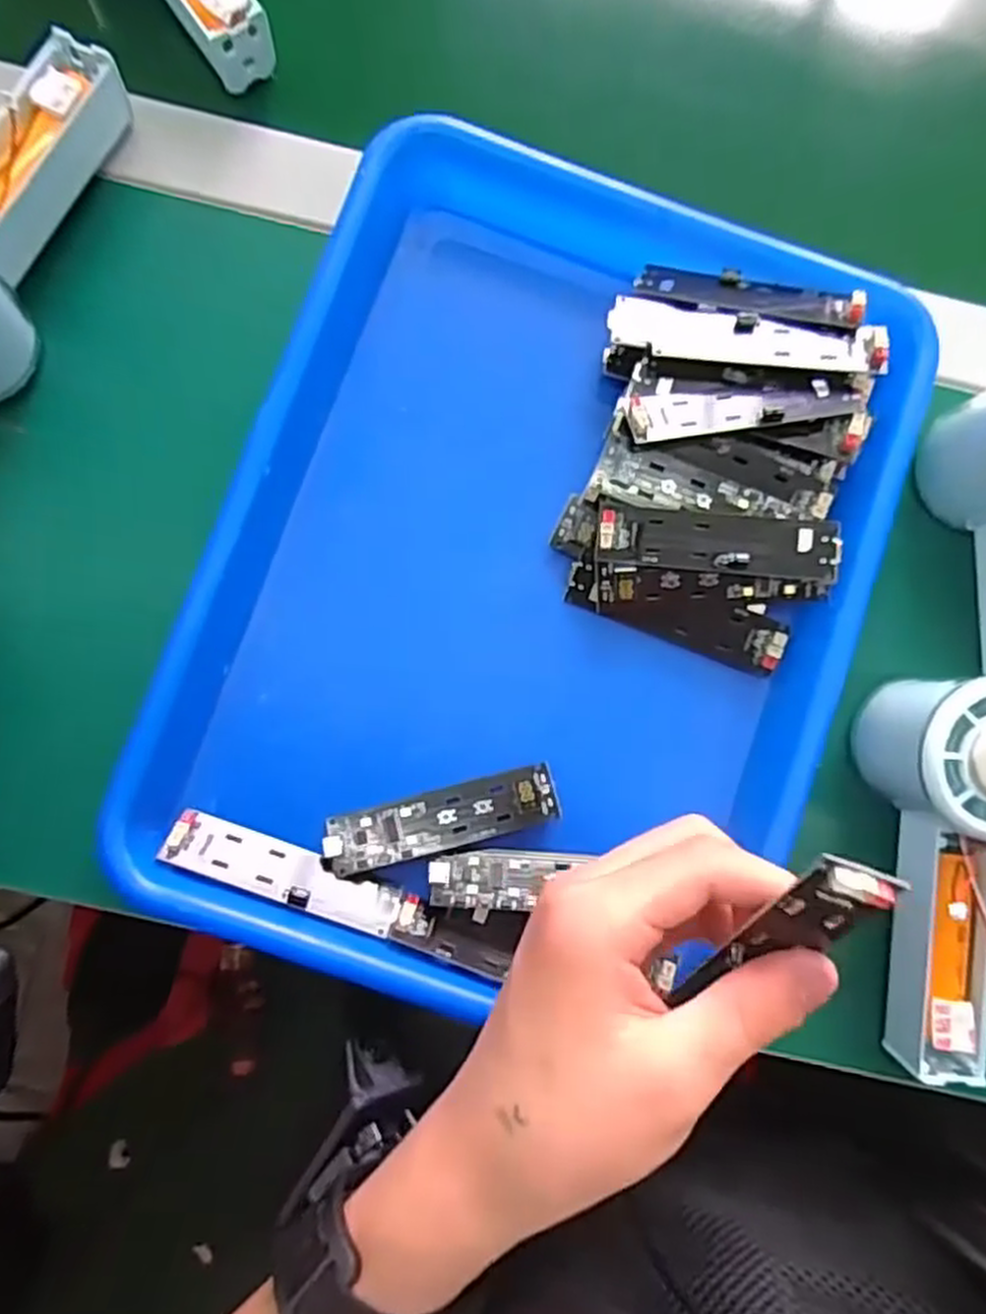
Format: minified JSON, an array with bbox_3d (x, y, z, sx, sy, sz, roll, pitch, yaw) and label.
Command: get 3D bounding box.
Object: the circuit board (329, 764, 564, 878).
[{"bbox_3d":[-0.021,0.064,0.307,0.092,0.009,0.023,-15,72,-3],"label":"circuit board"}]

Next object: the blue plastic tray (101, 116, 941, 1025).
[{"bbox_3d":[0.019,-0.031,0.316,0.247,0.048,0.329,20,82,-1],"label":"blue plastic tray"}]

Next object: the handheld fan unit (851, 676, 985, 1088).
[{"bbox_3d":[0.174,0.081,0.302,0.062,0.055,0.152,-2,99,-4],"label":"handheld fan unit"}]

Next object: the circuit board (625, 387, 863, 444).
[{"bbox_3d":[0.099,-0.098,0.307,0.090,0.005,0.024,-4,62,-1],"label":"circuit board"}]

